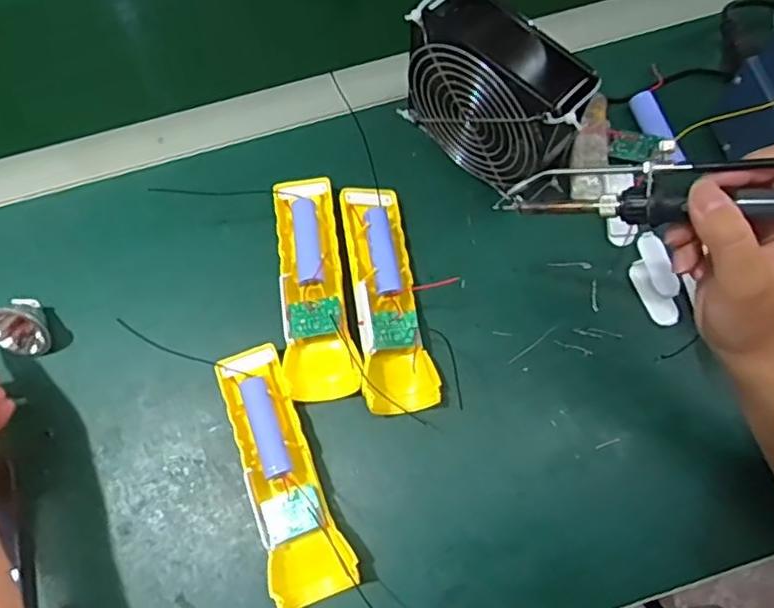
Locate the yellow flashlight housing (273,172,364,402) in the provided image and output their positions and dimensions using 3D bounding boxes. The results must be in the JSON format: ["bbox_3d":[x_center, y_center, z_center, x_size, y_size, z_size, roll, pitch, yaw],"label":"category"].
[{"bbox_3d":[-0.052,-0.017,0.445,0.048,0.028,0.166,-7,70,-2],"label":"yellow flashlight housing"}]

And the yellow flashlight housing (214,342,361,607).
[{"bbox_3d":[-0.069,0.106,0.407,0.049,0.026,0.165,-20,71,-6],"label":"yellow flashlight housing"}]

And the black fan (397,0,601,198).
[{"bbox_3d":[0.078,-0.140,0.438,0.132,0.128,0.047,42,76,14],"label":"black fan"}]

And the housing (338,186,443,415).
[{"bbox_3d":[-0.002,-0.007,0.442,0.048,0.035,0.165,-11,71,-3],"label":"housing"}]

